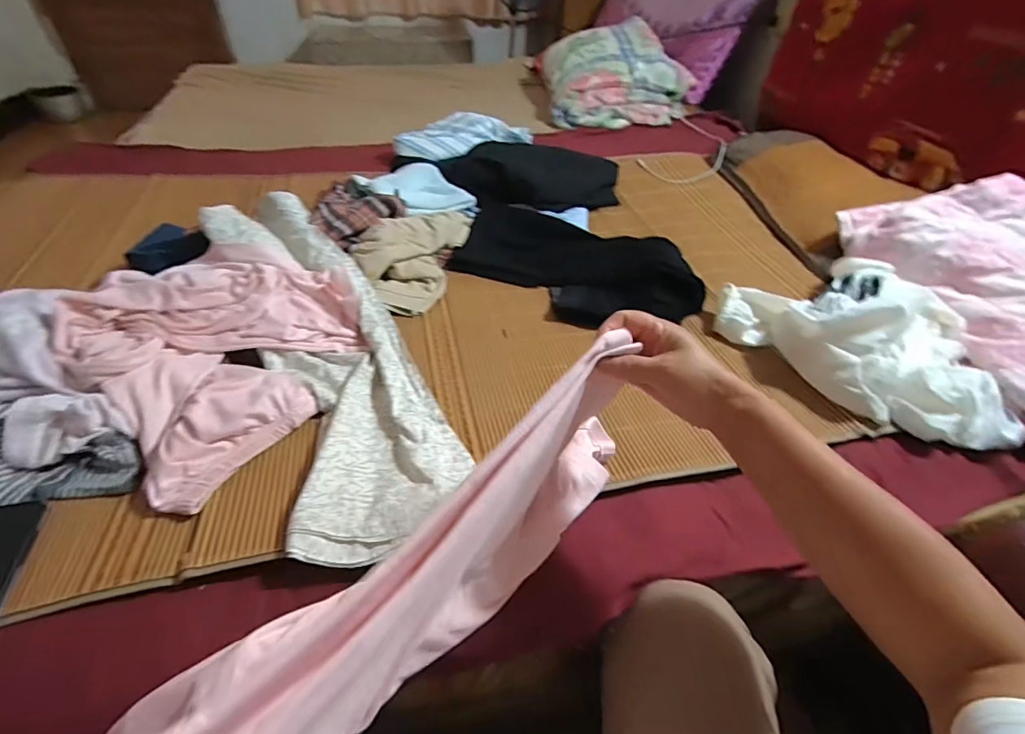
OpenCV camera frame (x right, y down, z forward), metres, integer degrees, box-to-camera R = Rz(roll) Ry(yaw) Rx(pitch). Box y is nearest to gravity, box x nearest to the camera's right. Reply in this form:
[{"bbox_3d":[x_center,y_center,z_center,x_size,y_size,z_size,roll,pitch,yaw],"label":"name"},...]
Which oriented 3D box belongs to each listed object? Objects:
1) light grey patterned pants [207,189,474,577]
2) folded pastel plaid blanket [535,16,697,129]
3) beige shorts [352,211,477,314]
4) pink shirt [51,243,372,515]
[{"bbox_3d":[-0.257,-0.055,0.643,0.227,0.114,0.696,-20,49,-22],"label":"light grey patterned pants"},{"bbox_3d":[0.357,-0.995,1.567,0.496,0.197,0.429,-4,45,-7],"label":"folded pastel plaid blanket"},{"bbox_3d":[-0.189,-0.224,0.851,0.161,0.070,0.302,9,45,6],"label":"beige shorts"},{"bbox_3d":[-0.379,-0.047,0.629,0.344,0.067,0.343,31,51,25],"label":"pink shirt"}]

